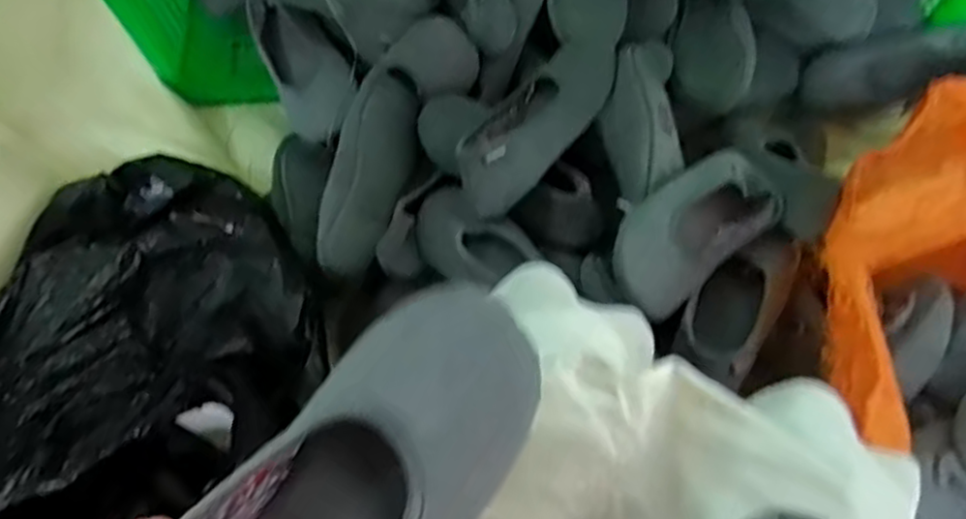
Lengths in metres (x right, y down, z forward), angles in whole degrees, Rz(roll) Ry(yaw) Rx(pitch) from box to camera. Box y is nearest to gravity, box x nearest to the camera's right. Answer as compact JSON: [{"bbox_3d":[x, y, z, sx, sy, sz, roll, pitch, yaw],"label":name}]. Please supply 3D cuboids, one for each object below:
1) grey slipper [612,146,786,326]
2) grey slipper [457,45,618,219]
[{"bbox_3d":[0.204,-0.031,0.708,0.221,0.052,0.096,-32,73,-31],"label":"grey slipper"},{"bbox_3d":[0.054,-0.145,0.765,0.094,0.069,0.234,39,75,13],"label":"grey slipper"}]

